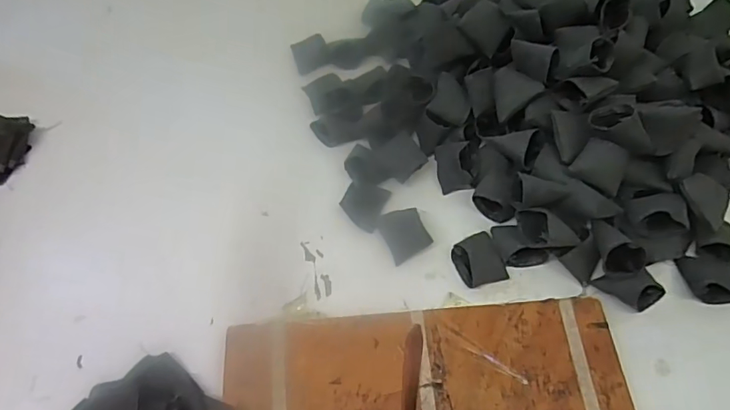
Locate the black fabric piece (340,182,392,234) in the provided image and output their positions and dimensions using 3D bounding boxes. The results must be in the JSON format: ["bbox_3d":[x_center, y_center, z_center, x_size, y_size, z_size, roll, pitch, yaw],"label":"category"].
[{"bbox_3d":[-0.002,0.000,0.422,0.035,0.008,0.038,20,62,14],"label":"black fabric piece"}]

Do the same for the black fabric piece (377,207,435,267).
[{"bbox_3d":[0.032,0.021,0.406,0.033,0.012,0.040,-22,60,-11],"label":"black fabric piece"}]

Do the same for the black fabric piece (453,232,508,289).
[{"bbox_3d":[0.088,0.041,0.387,0.035,0.019,0.040,-20,60,-9],"label":"black fabric piece"}]

